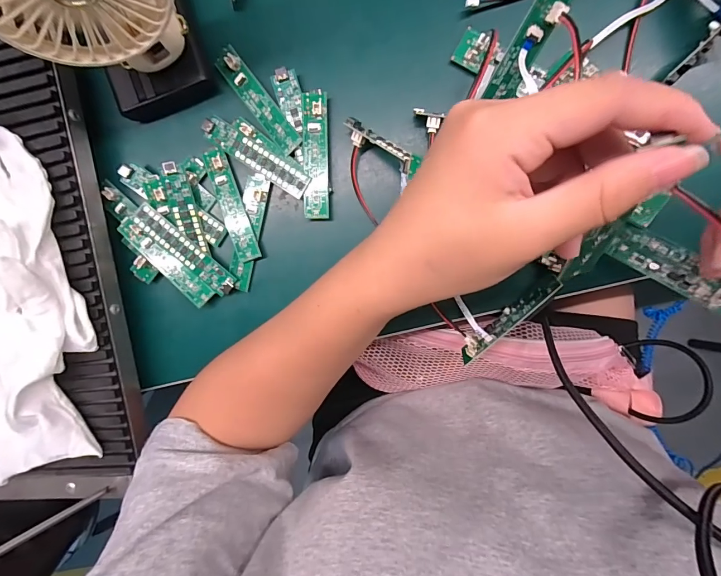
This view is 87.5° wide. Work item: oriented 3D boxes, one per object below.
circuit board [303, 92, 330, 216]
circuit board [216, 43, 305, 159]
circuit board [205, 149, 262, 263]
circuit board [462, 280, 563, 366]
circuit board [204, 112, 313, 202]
[{"bbox_3d":[-0.031,-0.090,0.257,0.018,0.008,0.084,0,95,5],"label":"circuit board"},{"bbox_3d":[-0.071,-0.129,0.259,0.016,0.008,0.080,-37,91,7],"label":"circuit board"},{"bbox_3d":[-0.093,-0.059,0.271,0.017,0.005,0.082,-18,93,7],"label":"circuit board"},{"bbox_3d":[0.099,0.022,0.256,0.010,0.015,0.080,44,115,0],"label":"circuit board"},{"bbox_3d":[-0.073,-0.093,0.264,0.084,0.005,0.018,33,97,2],"label":"circuit board"}]

